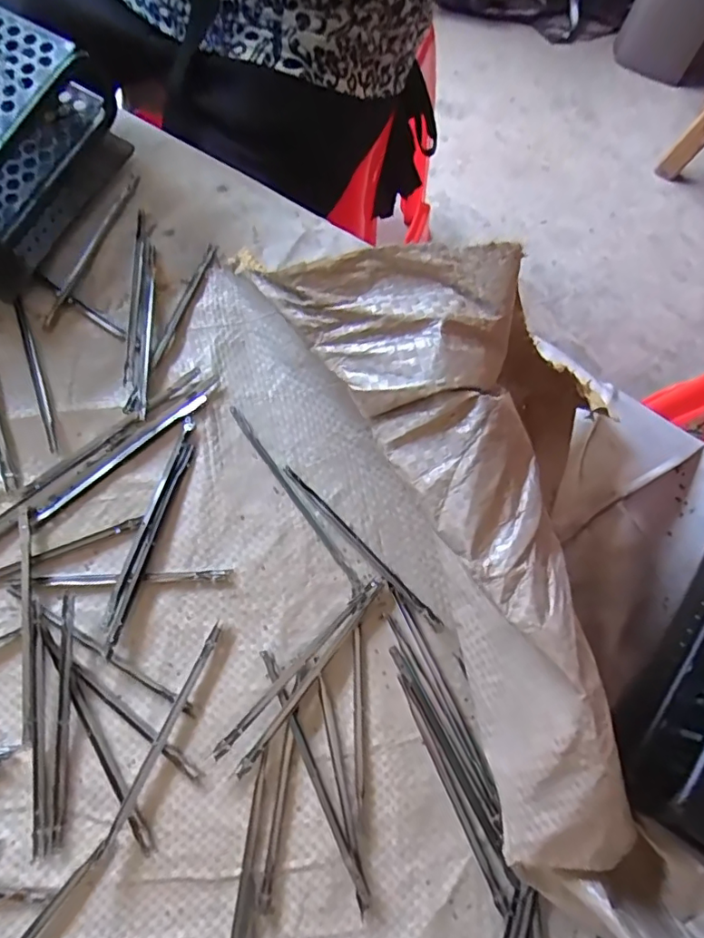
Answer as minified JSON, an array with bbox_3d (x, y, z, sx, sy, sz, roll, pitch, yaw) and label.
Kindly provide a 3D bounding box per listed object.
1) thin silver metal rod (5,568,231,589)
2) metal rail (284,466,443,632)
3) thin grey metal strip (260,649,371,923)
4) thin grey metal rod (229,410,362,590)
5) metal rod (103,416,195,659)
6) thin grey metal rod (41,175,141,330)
[{"bbox_3d":[-0.136,0.064,0.309,0.128,0.004,0.006,-2,75,-1],"label":"thin silver metal rod"},{"bbox_3d":[0.005,0.047,0.315,0.009,0.007,0.129,-44,80,-11],"label":"metal rail"},{"bbox_3d":[-0.021,0.164,0.284,0.007,0.008,0.136,-25,77,-7],"label":"thin grey metal strip"},{"bbox_3d":[-0.036,0.017,0.324,0.007,0.006,0.136,-35,78,-9],"label":"thin grey metal rod"},{"bbox_3d":[-0.120,0.035,0.314,0.013,0.007,0.139,17,76,4],"label":"metal rod"},{"bbox_3d":[-0.174,-0.148,0.354,0.009,0.005,0.126,23,76,5],"label":"thin grey metal rod"}]

